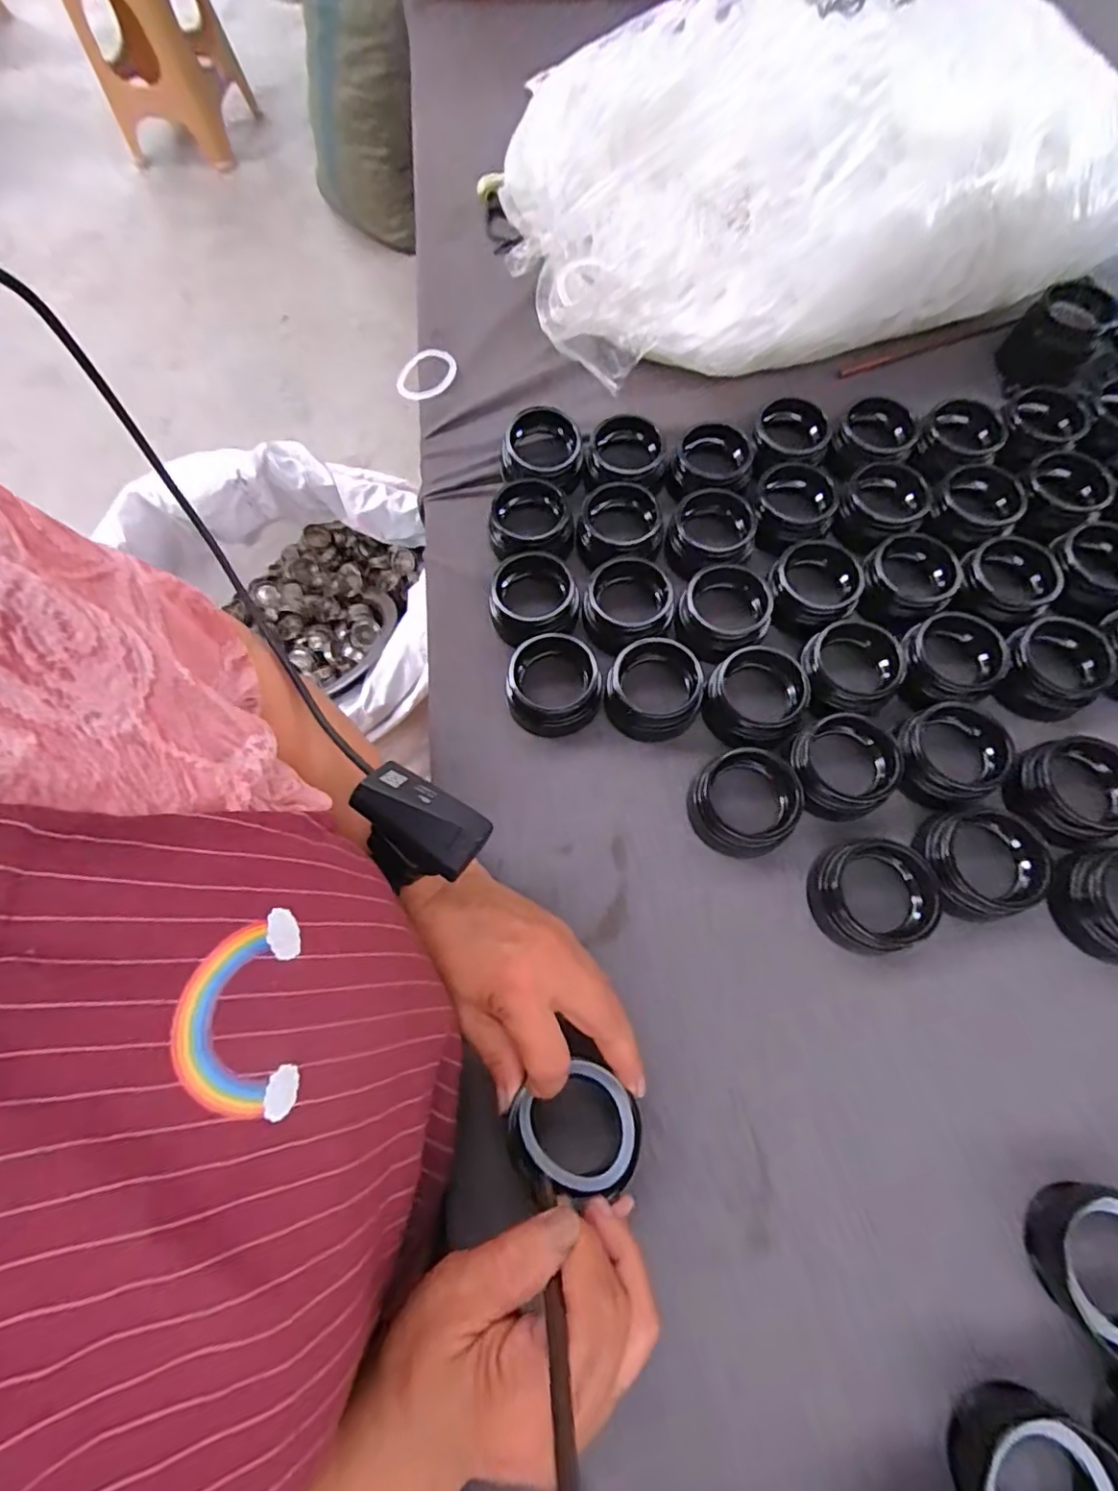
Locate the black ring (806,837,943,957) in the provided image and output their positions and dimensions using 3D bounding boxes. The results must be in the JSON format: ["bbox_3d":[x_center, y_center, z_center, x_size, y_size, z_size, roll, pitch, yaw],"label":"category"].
[{"bbox_3d":[0.191,0.092,0.354,0.065,0.032,0.065,-1,68,2],"label":"black ring"}]

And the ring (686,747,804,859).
[{"bbox_3d":[0.116,0.037,0.366,0.063,0.034,0.060,-1,68,2],"label":"ring"}]

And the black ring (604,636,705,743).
[{"bbox_3d":[0.066,-0.039,0.402,0.061,0.027,0.065,-1,68,2],"label":"black ring"}]

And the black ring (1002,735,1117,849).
[{"bbox_3d":[0.329,0.030,0.373,0.066,0.038,0.067,-20,69,-6],"label":"black ring"}]

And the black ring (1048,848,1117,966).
[{"bbox_3d":[0.341,0.095,0.347,0.068,0.041,0.066,15,70,8],"label":"black ring"}]

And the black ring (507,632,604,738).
[{"bbox_3d":[-0.005,-0.042,0.406,0.062,0.039,0.063,-1,68,2],"label":"black ring"}]

